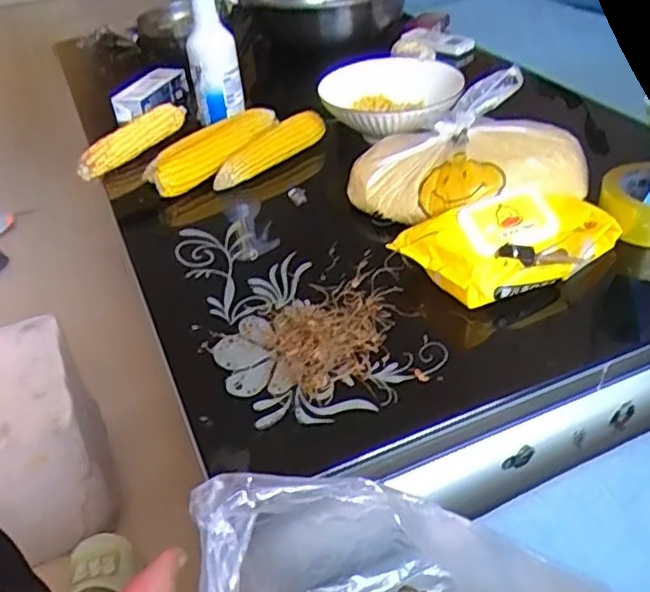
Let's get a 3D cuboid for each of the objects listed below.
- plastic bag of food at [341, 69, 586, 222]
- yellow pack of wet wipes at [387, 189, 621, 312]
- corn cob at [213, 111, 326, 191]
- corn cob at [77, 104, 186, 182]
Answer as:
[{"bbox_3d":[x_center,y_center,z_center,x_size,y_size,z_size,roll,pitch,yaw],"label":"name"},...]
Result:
[{"bbox_3d":[0.153,-0.158,0.740,0.239,0.089,0.179,-15,39,-11],"label":"plastic bag of food"},{"bbox_3d":[0.183,-0.053,0.653,0.215,0.053,0.109,-16,39,-12],"label":"yellow pack of wet wipes"},{"bbox_3d":[-0.074,-0.191,0.873,0.038,0.037,0.184,26,48,35],"label":"corn cob"},{"bbox_3d":[-0.264,-0.223,0.938,0.043,0.040,0.200,14,42,24],"label":"corn cob"}]

